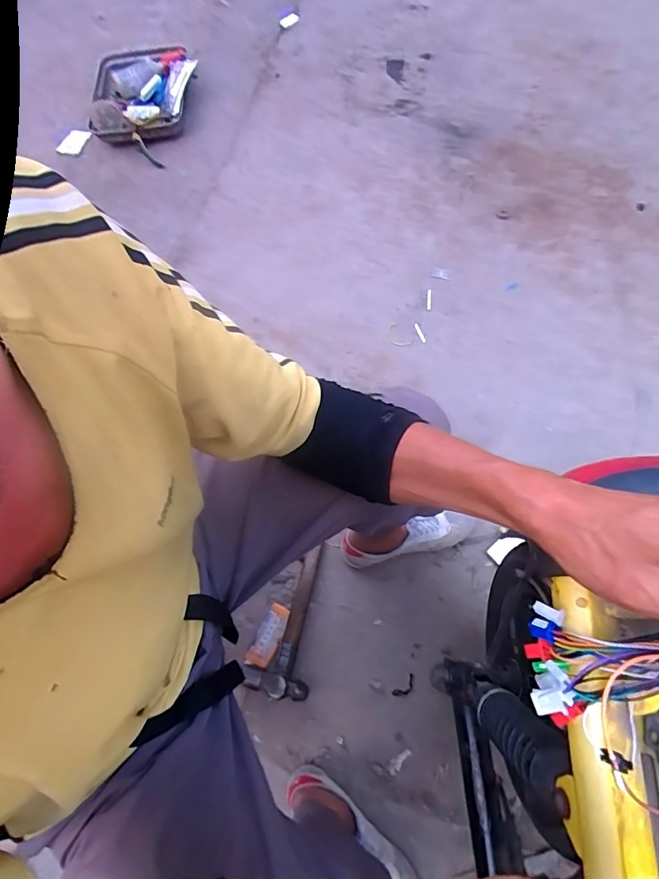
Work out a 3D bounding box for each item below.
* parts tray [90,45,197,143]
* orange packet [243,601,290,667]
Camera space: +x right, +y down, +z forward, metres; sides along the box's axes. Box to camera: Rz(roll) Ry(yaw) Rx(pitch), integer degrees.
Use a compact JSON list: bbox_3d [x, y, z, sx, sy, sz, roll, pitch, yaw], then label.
[{"bbox_3d":[-0.532,-1.002,1.325,0.298,0.072,0.310,-5,68,0],"label":"parts tray"},{"bbox_3d":[-0.116,0.380,0.899,0.048,0.021,0.111,24,71,11],"label":"orange packet"}]

